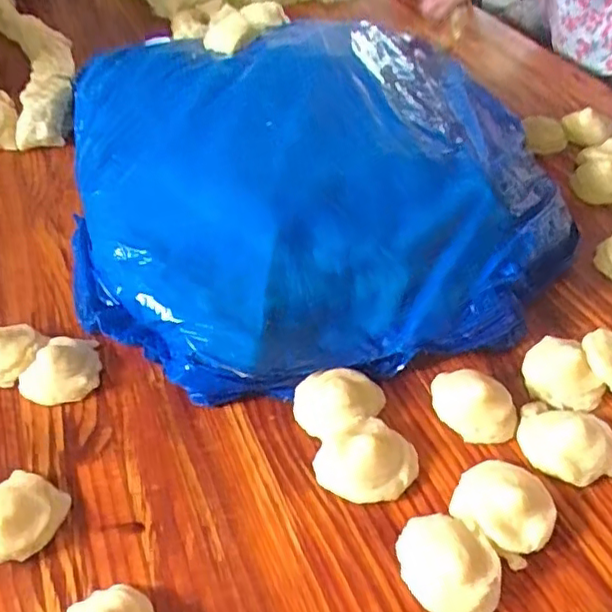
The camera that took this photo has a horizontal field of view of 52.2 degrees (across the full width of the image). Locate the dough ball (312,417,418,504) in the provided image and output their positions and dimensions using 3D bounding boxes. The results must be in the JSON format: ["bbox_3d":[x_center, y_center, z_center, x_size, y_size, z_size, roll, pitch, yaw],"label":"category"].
[{"bbox_3d":[0.056,0.139,0.575,0.090,0.034,0.073,11,48,12],"label":"dough ball"}]

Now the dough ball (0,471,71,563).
[{"bbox_3d":[-0.259,0.186,0.549,0.077,0.031,0.078,-1,46,1],"label":"dough ball"}]

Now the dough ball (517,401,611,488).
[{"bbox_3d":[0.246,0.126,0.583,0.091,0.037,0.070,23,51,22],"label":"dough ball"}]

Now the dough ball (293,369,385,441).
[{"bbox_3d":[0.032,0.098,0.622,0.087,0.032,0.071,3,47,5],"label":"dough ball"}]

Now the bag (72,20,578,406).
[{"bbox_3d":[-0.005,-0.187,0.823,0.607,0.097,0.626,-10,47,-7],"label":"bag"}]

